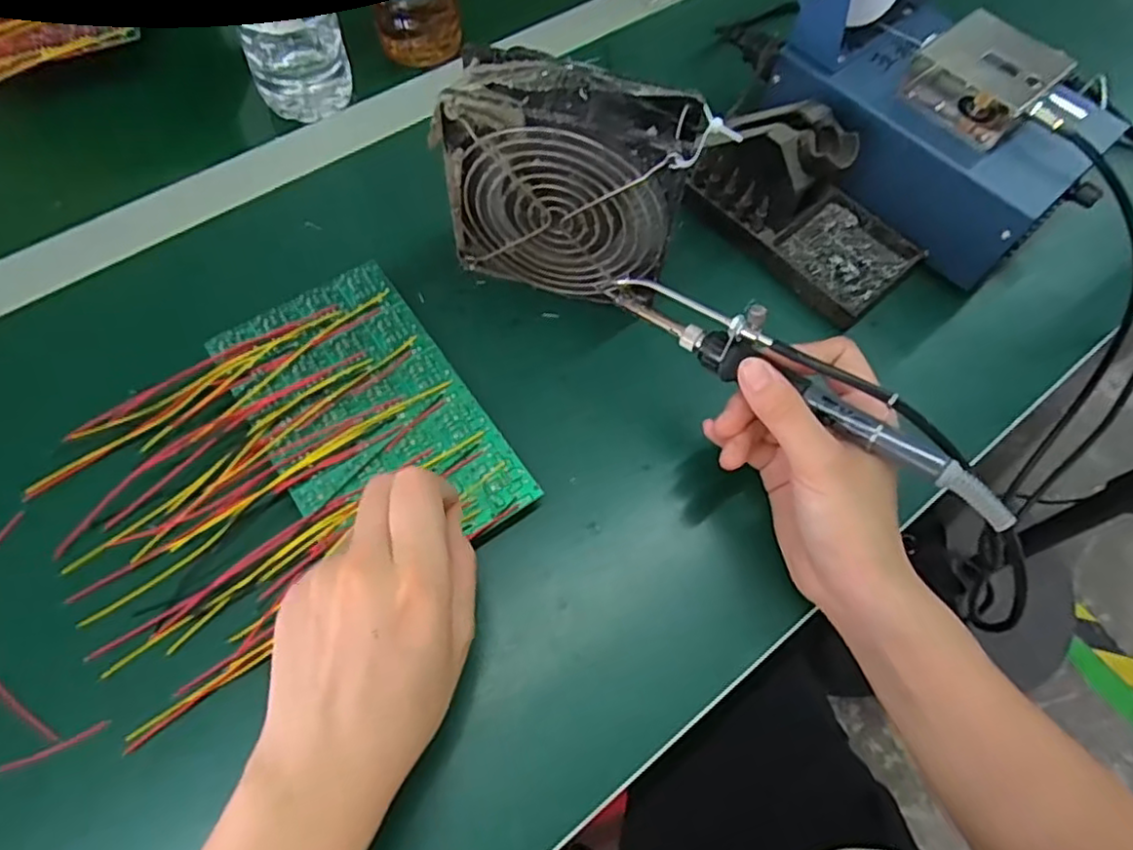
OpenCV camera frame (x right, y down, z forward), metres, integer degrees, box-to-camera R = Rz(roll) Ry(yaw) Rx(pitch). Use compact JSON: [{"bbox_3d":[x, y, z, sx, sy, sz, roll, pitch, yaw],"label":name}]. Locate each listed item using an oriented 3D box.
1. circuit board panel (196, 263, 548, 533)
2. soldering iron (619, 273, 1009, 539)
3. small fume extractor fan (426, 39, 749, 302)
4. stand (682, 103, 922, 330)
[{"bbox_3d":[-0.103,-0.006,0.345,0.101,0.012,0.168,-32,67,-16],"label":"circuit board panel"},{"bbox_3d":[0.104,-0.023,0.300,0.202,0.034,0.023,36,67,20],"label":"soldering iron"},{"bbox_3d":[0.004,-0.120,0.353,0.126,0.120,0.055,20,64,7],"label":"small fume extractor fan"},{"bbox_3d":[0.148,-0.139,0.399,0.074,0.069,0.135,-40,72,-20],"label":"stand"}]

